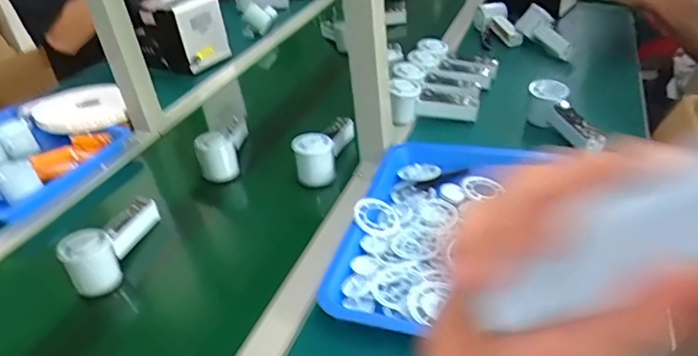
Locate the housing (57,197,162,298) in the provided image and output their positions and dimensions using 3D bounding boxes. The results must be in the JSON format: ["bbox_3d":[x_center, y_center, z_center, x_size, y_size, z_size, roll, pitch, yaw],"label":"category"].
[{"bbox_3d":[-0.301,0.077,0.658,0.051,0.064,0.158,0,34,8],"label":"housing"}]

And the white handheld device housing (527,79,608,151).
[{"bbox_3d":[0.338,-0.092,0.806,0.053,0.071,0.157,-19,55,-19],"label":"white handheld device housing"}]

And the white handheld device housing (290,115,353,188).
[{"bbox_3d":[-0.034,-0.052,0.795,0.060,0.067,0.142,5,35,17],"label":"white handheld device housing"}]

